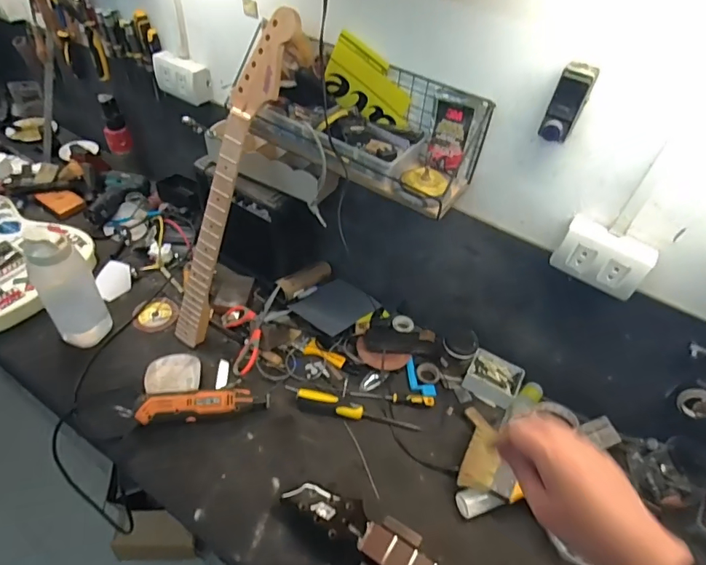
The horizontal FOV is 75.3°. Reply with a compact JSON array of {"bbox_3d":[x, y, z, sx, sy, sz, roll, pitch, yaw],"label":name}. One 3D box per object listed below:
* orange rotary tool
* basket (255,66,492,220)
[{"bbox_3d":[-0.286,0.226,0.836,0.262,0.047,0.052,-7,47,-14],"label":"orange rotary tool"},{"bbox_3d":[0.013,-0.255,0.743,0.378,0.145,0.135,25,48,16],"label":"basket"}]

